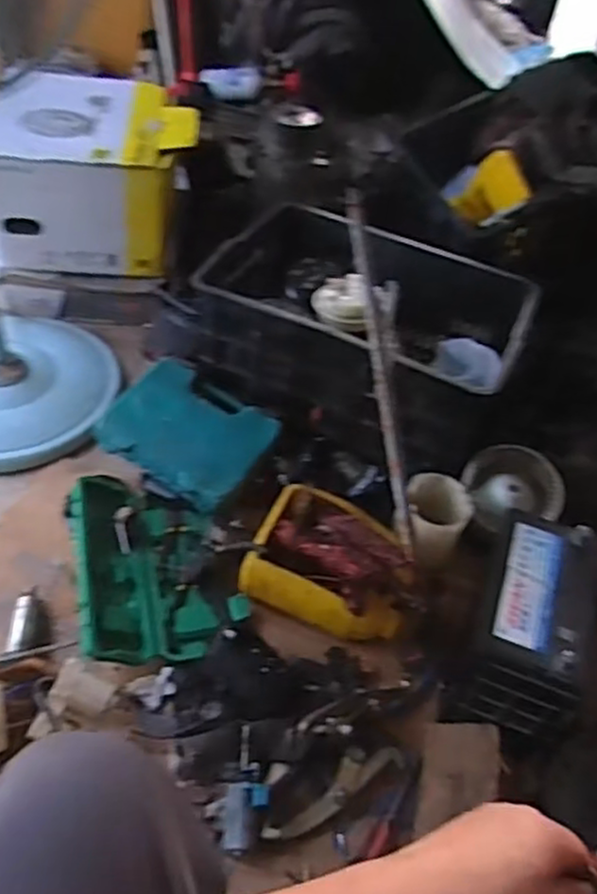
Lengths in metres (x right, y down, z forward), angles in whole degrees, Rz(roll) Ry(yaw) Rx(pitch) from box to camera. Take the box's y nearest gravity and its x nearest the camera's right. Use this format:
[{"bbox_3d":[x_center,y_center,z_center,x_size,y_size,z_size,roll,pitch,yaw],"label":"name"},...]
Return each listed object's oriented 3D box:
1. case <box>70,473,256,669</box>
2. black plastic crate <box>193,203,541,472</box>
[{"bbox_3d":[-0.204,0.156,0.992,0.207,0.076,0.302,-10,50,-16],"label":"case"},{"bbox_3d":[0.110,-0.200,1.208,0.504,0.191,0.432,23,47,14],"label":"black plastic crate"}]

